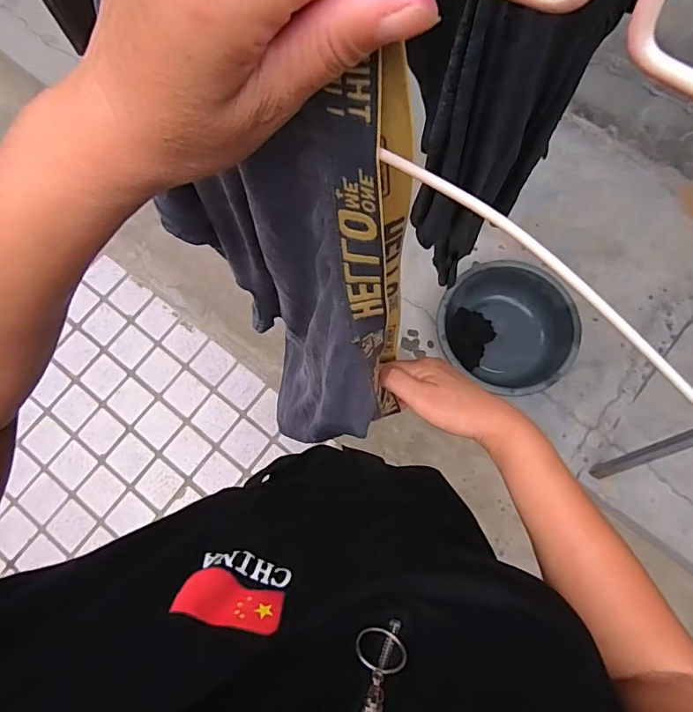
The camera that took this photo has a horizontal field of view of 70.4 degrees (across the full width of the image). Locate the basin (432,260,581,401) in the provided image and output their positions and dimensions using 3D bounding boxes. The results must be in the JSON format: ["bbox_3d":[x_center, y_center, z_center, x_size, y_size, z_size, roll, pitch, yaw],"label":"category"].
[{"bbox_3d":[0.412,-0.059,1.290,0.342,0.162,0.312,-1,75,2],"label":"basin"}]

